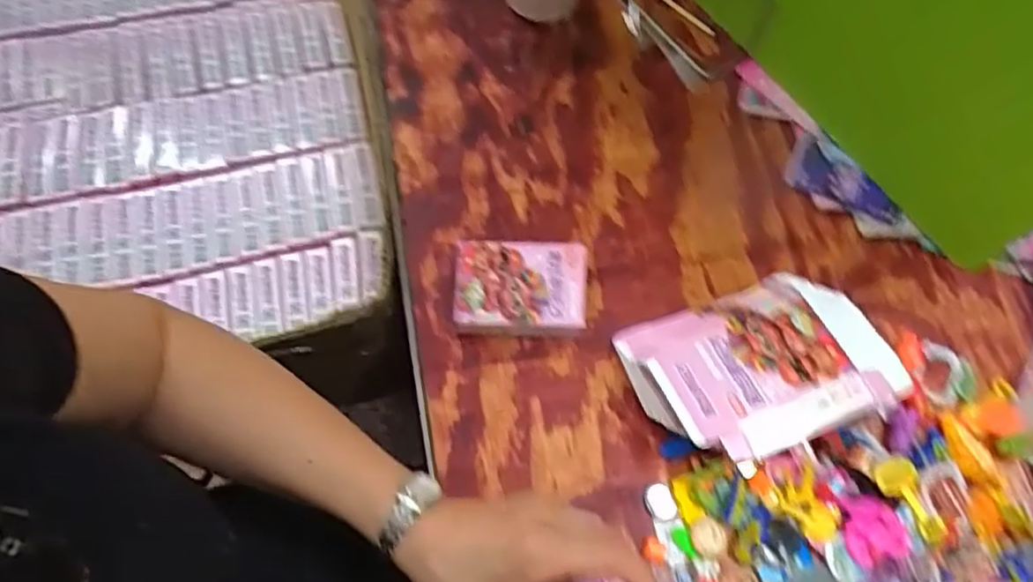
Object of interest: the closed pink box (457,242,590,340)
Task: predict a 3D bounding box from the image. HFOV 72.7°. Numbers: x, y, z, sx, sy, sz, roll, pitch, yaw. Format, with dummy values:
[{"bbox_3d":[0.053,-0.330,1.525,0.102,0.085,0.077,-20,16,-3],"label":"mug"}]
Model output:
[{"bbox_3d":[0.003,-0.002,0.517,0.094,0.027,0.068,2,66,1],"label":"closed pink box"}]

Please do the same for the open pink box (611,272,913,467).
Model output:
[{"bbox_3d":[0.163,0.052,0.480,0.162,0.059,0.114,-14,67,-7],"label":"open pink box"}]

